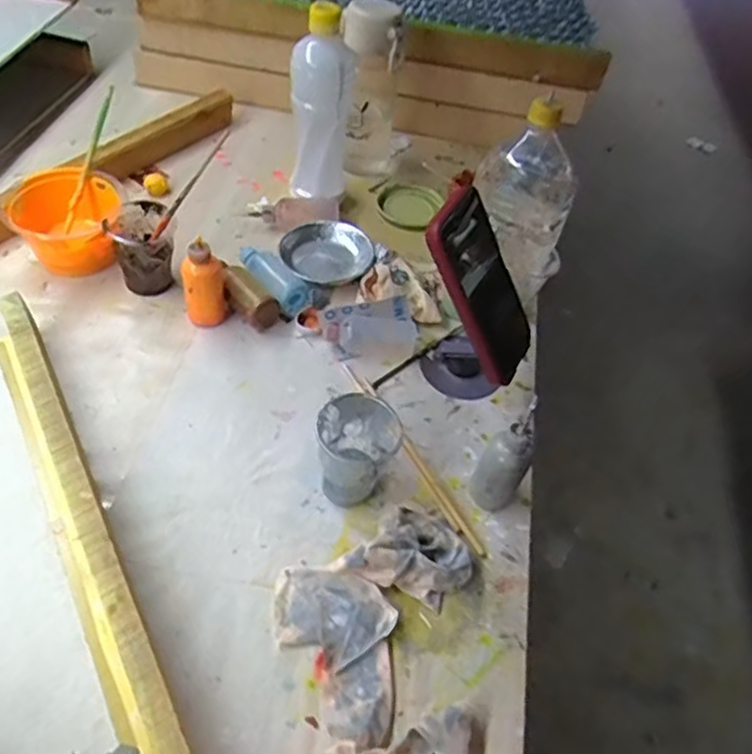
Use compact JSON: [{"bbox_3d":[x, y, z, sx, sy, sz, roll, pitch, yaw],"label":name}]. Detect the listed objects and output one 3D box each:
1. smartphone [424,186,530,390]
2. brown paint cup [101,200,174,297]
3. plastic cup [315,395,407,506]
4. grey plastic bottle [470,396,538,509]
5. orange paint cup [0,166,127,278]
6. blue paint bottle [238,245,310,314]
[{"bbox_3d":[0.094,-0.076,0.576,0.013,0.180,0.083,7,53,41],"label":"smartphone"},{"bbox_3d":[-0.234,-0.131,0.665,0.057,0.069,0.069,-2,50,-10],"label":"brown paint cup"},{"bbox_3d":[-0.015,0.059,0.532,0.061,0.072,0.062,5,51,-6],"label":"plastic cup"},{"bbox_3d":[0.102,0.064,0.519,0.037,0.118,0.031,19,51,5],"label":"grey plastic bottle"},{"bbox_3d":[-0.309,-0.152,0.670,0.108,0.070,0.120,-6,51,-13],"label":"orange paint cup"},{"bbox_3d":[-0.107,-0.105,0.680,0.037,0.029,0.095,-28,61,-28],"label":"blue paint bottle"}]

